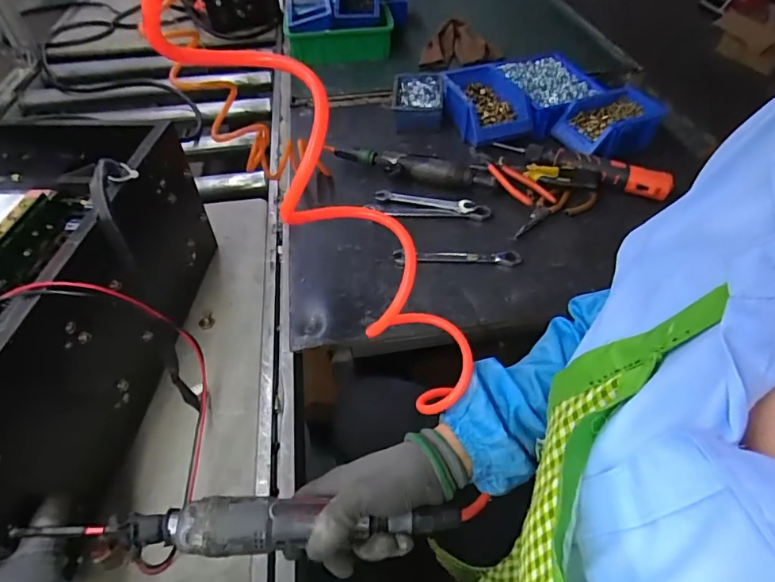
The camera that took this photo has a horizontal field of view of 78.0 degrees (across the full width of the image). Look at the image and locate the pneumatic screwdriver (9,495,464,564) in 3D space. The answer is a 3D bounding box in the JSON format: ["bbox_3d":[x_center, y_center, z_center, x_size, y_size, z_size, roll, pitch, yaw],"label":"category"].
[{"bbox_3d":[-0.101,0.178,0.370,0.325,0.030,0.037,2,47,-9],"label":"pneumatic screwdriver"}]

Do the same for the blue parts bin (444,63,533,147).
[{"bbox_3d":[0.179,-0.336,0.881,0.135,0.076,0.192,-5,48,-3],"label":"blue parts bin"}]

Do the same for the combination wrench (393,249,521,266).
[{"bbox_3d":[0.096,-0.046,0.667,0.171,0.015,0.022,1,48,3],"label":"combination wrench"}]

